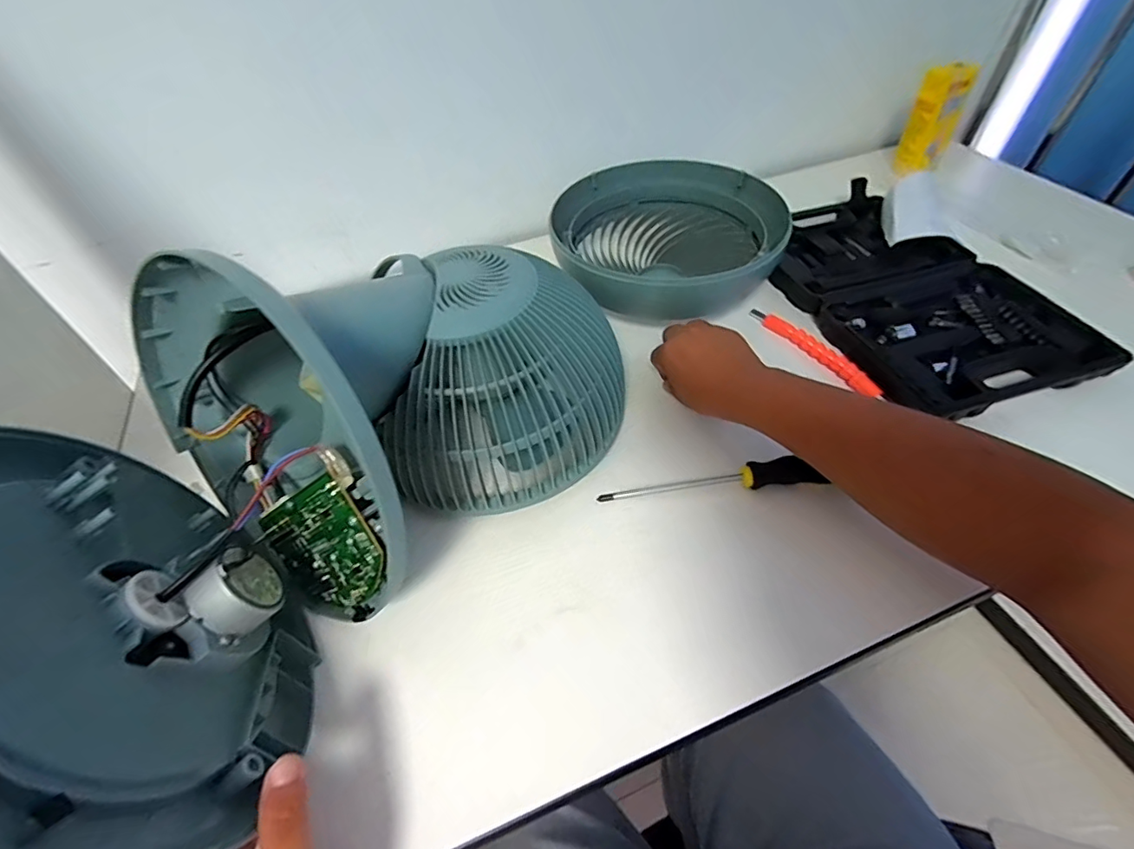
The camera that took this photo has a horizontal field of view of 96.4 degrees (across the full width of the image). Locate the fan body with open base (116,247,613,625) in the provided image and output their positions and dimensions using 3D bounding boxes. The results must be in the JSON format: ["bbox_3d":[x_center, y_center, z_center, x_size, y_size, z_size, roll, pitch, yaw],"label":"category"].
[{"bbox_3d":[-0.105,-0.043,0.387,0.320,0.215,0.244,-37,57,-25],"label":"fan body with open base"}]

